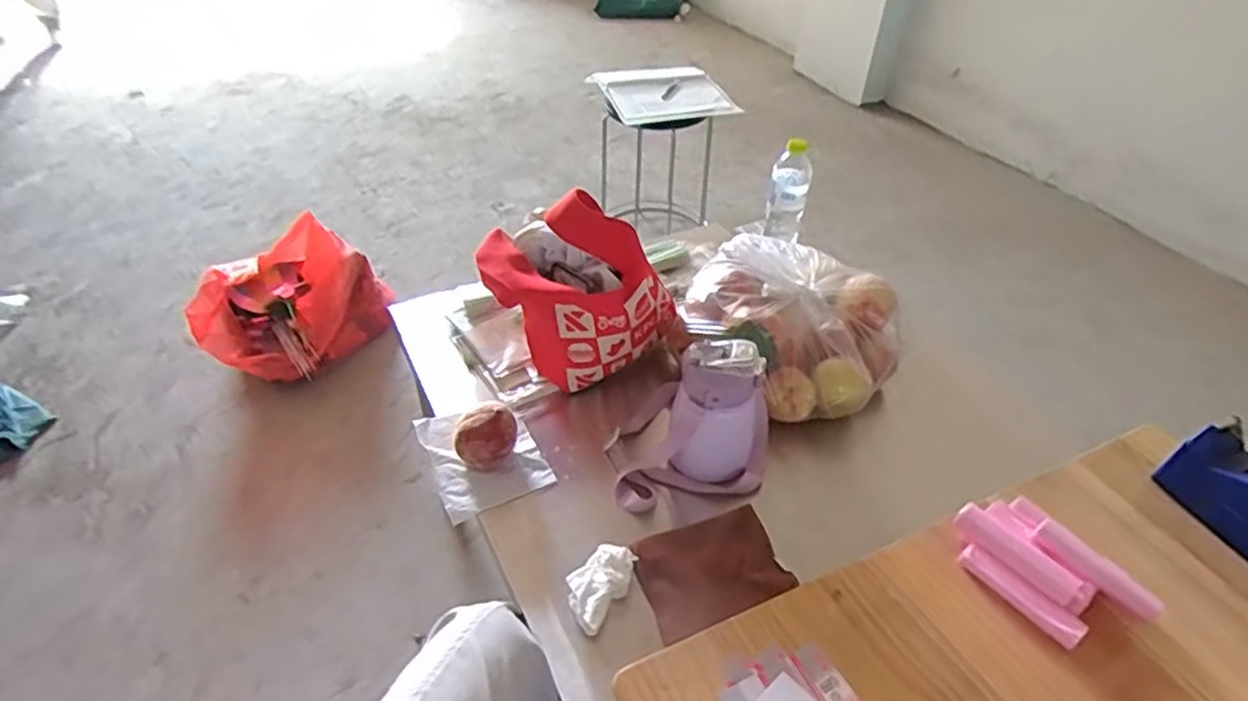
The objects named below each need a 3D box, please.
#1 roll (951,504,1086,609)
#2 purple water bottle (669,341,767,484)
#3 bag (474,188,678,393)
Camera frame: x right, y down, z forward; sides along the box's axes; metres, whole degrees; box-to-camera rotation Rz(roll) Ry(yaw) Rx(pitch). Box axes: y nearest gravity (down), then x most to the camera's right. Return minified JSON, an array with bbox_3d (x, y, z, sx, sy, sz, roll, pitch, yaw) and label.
[{"bbox_3d":[0.391,0.203,0.705,0.027,0.021,0.120,-27,48,-30],"label":"roll"},{"bbox_3d":[0.111,0.079,0.856,0.096,0.183,0.069,11,41,10],"label":"purple water bottle"},{"bbox_3d":[-0.060,-0.067,0.973,0.262,0.247,0.127,1,40,-1],"label":"bag"}]

